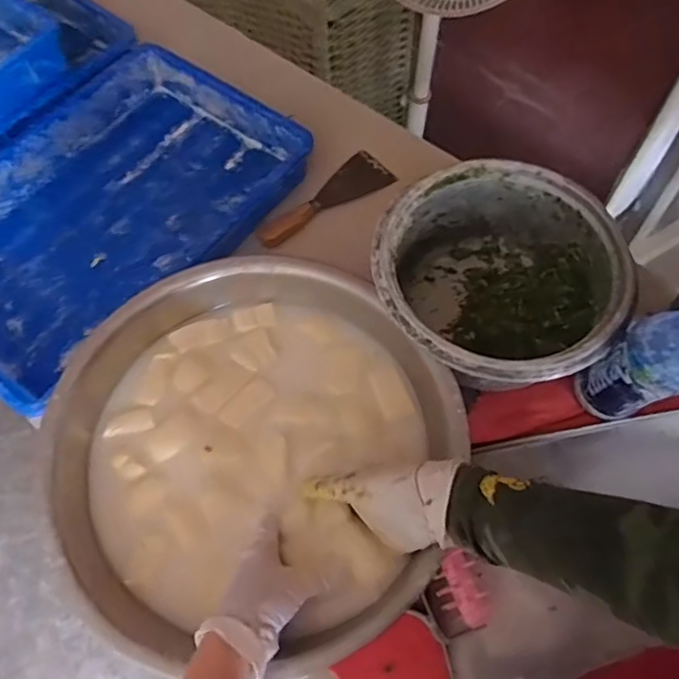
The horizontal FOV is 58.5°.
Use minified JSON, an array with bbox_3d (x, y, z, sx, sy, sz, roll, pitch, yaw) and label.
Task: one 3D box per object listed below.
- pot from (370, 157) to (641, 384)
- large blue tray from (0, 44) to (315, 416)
[{"bbox_3d":[0.167,-0.051,0.664,0.245,0.139,0.246,-1,64,2],"label":"pot"},{"bbox_3d":[-0.289,-0.155,0.767,0.315,0.079,0.467,33,70,17],"label":"large blue tray"}]

